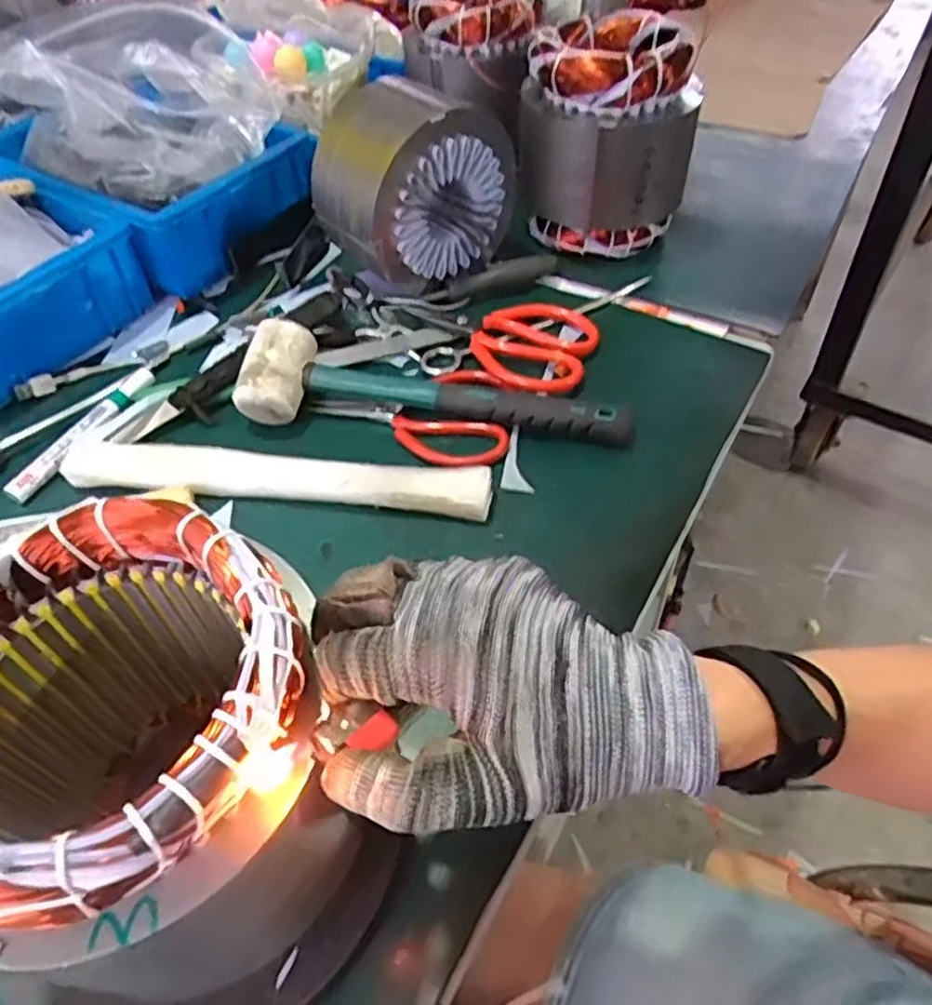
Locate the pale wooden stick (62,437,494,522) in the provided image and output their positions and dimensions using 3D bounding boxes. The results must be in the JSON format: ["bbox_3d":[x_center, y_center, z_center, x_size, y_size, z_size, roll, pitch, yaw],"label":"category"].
[{"bbox_3d":[-0.133,-0.018,0.502,0.300,0.020,0.034,4,50,7],"label":"pale wooden stick"}]

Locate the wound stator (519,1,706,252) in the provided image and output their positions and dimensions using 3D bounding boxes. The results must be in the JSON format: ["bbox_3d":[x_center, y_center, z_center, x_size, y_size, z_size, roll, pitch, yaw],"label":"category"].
[{"bbox_3d":[0.126,-0.321,0.637,0.120,0.160,0.130,-1,50,2],"label":"wound stator"}]

